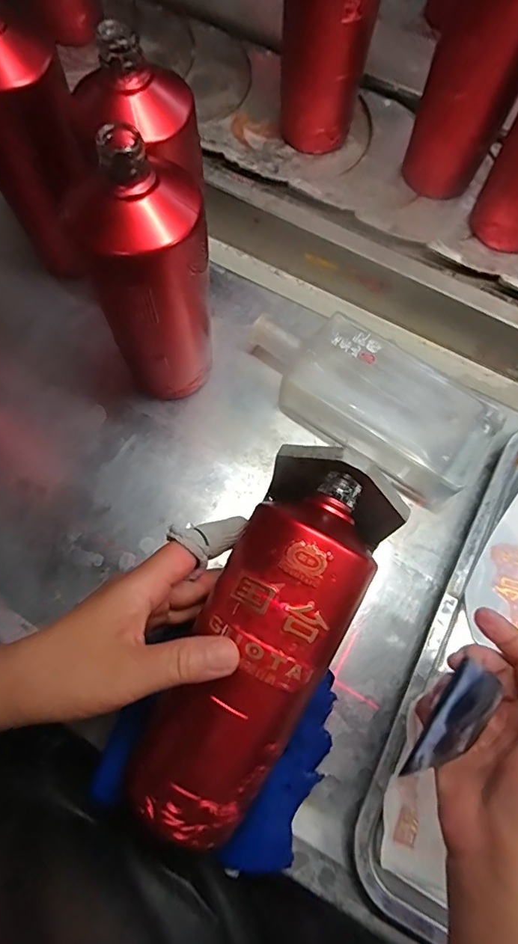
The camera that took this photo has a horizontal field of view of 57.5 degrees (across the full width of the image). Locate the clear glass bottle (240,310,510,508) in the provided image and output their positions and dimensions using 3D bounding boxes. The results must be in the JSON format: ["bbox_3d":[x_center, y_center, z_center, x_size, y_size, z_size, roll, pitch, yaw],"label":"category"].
[{"bbox_3d":[0.090,-0.066,0.415,0.225,0.046,0.095,35,75,10],"label":"clear glass bottle"}]

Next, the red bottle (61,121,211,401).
[{"bbox_3d":[-0.074,-0.126,0.345,0.079,0.208,0.063,-19,73,-6],"label":"red bottle"}]

